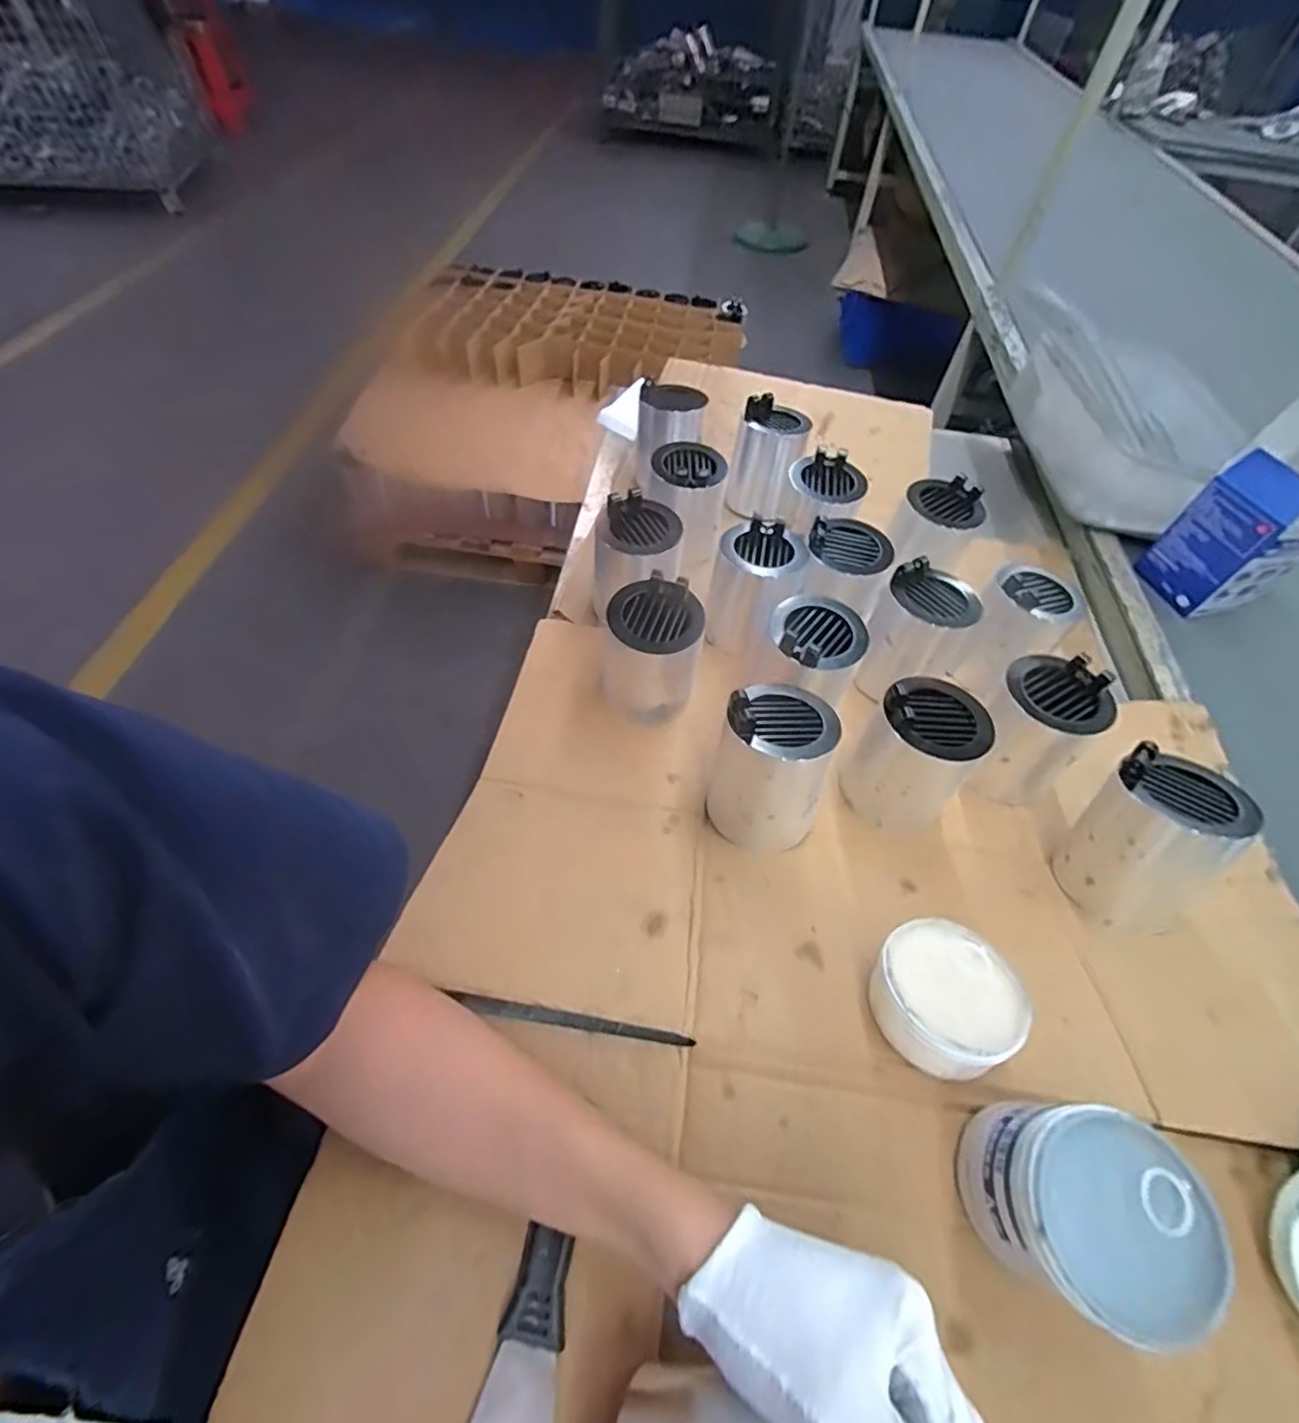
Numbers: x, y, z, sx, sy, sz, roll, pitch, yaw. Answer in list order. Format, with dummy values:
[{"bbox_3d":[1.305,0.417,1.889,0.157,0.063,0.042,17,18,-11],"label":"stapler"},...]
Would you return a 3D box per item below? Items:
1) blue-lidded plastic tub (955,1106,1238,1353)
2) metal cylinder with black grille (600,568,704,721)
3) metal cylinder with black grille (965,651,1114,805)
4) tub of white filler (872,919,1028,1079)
[{"bbox_3d":[0.211,0.251,0.306,0.081,0.090,0.082,2,54,-3],"label":"blue-lidded plastic tub"},{"bbox_3d":[0.000,-0.056,0.568,0.088,0.107,0.087,6,54,-1],"label":"metal cylinder with black grille"},{"bbox_3d":[0.334,0.015,0.544,0.087,0.116,0.085,16,55,6],"label":"metal cylinder with black grille"},{"bbox_3d":[0.184,0.177,0.381,0.087,0.043,0.087,16,39,13],"label":"tub of white filler"}]

